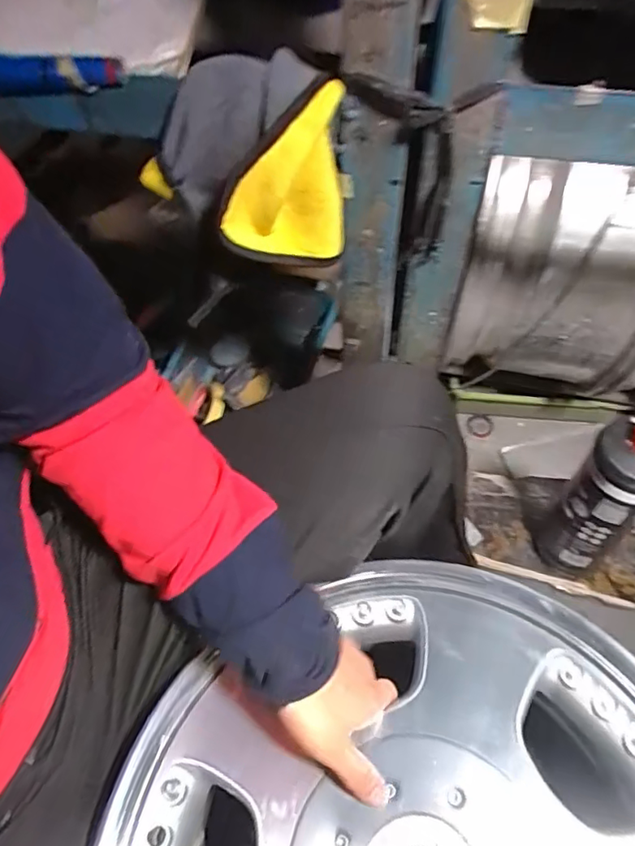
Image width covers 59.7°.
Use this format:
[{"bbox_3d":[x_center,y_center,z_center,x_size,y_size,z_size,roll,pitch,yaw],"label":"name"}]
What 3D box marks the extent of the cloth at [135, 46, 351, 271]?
[{"bbox_3d":[-0.054,-0.180,0.405,0.139,0.122,0.076,-10,55,-4],"label":"cloth"}]

